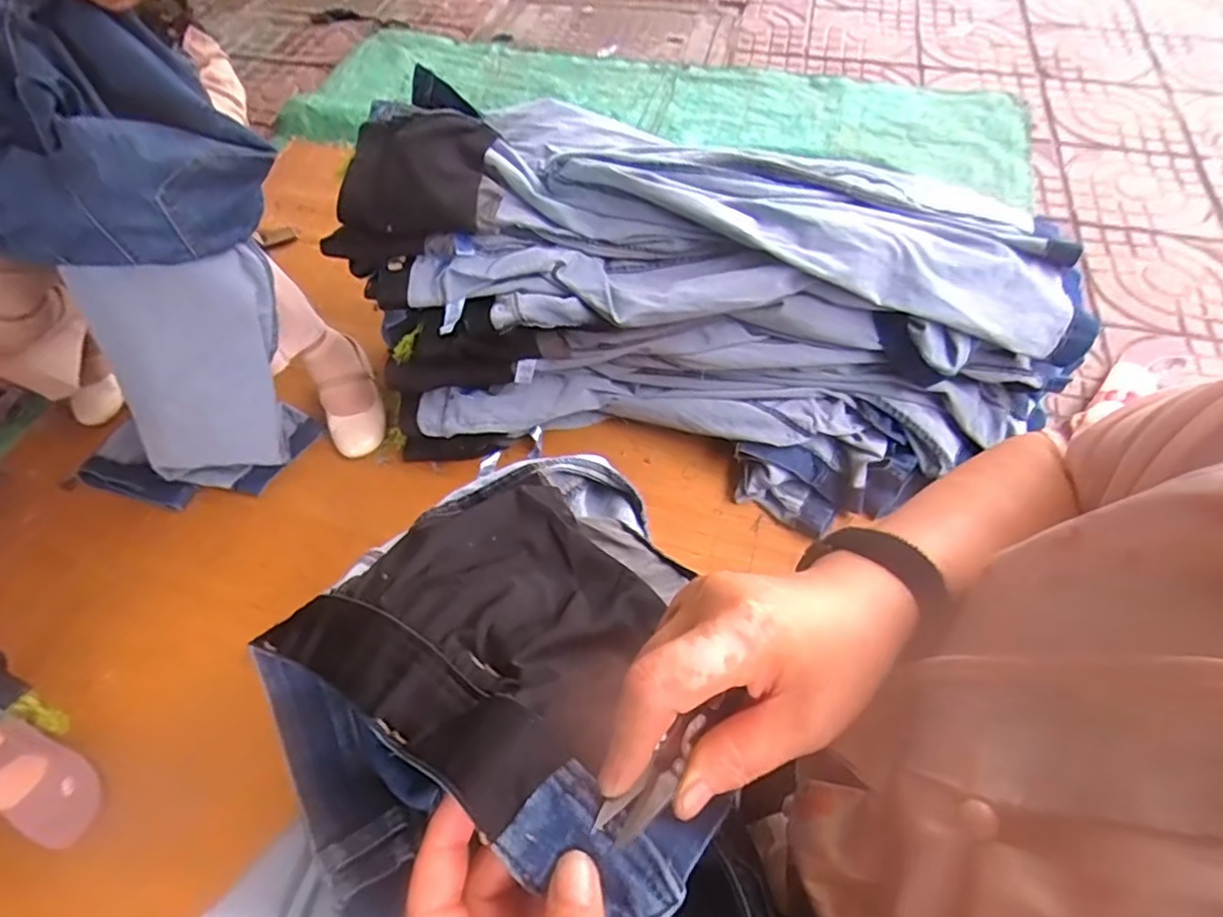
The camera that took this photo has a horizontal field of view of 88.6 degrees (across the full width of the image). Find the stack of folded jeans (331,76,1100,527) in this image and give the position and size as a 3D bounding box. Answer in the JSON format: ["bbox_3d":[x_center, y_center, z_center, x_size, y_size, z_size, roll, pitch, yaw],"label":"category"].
[{"bbox_3d":[0.138,-0.221,0.933,0.997,0.431,0.412,11,58,8],"label":"stack of folded jeans"}]

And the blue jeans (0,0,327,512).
[{"bbox_3d":[-0.618,-0.216,0.861,0.265,0.669,0.279,32,43,20],"label":"blue jeans"}]

